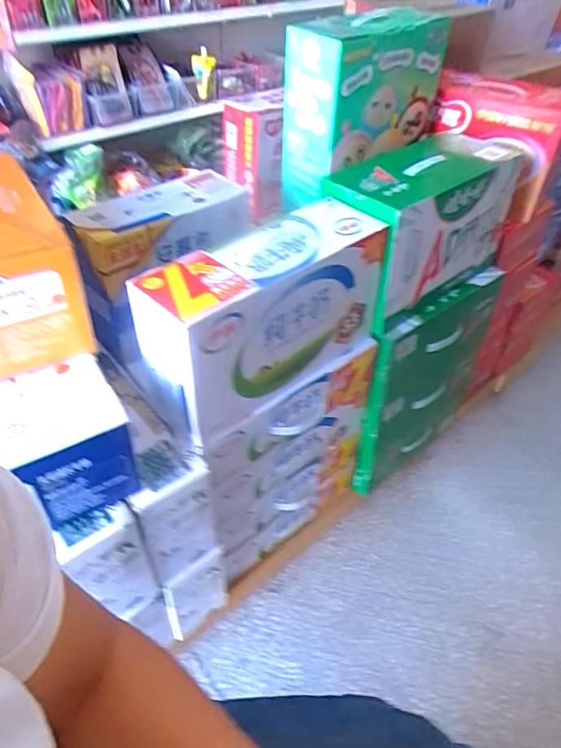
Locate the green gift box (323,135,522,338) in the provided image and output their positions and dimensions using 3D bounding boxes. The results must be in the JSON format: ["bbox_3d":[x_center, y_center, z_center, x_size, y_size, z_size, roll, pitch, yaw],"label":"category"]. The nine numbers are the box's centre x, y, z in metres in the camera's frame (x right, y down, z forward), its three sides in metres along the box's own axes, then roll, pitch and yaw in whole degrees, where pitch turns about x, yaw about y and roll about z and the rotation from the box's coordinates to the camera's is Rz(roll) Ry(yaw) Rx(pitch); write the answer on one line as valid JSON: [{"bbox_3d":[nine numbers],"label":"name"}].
[{"bbox_3d":[0.236,-0.262,0.879,0.349,0.197,0.183,-29,53,-28],"label":"green gift box"}]

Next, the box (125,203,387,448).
[{"bbox_3d":[-0.014,-0.084,0.707,0.345,0.192,0.121,-32,54,-30],"label":"box"}]

